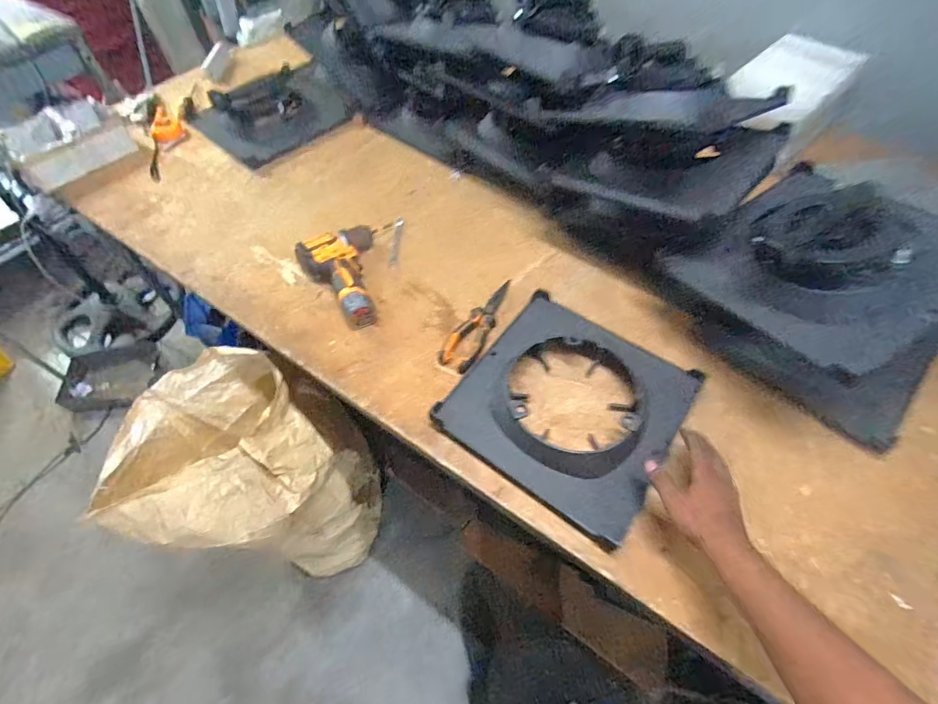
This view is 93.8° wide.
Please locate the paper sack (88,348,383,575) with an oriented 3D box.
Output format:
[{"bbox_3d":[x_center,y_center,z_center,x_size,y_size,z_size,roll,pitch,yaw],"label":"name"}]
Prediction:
[{"bbox_3d":[-0.432,0.305,1.028,0.356,0.648,0.326,11,57,8],"label":"paper sack"}]

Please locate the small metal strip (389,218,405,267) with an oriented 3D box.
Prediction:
[{"bbox_3d":[-0.143,-0.216,0.865,0.016,0.009,0.119,2,57,2],"label":"small metal strip"}]

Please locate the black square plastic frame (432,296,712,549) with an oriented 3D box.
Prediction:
[{"bbox_3d":[0.148,0.068,0.637,0.292,0.043,0.291,34,65,17],"label":"black square plastic frame"}]

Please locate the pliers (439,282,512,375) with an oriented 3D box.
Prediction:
[{"bbox_3d":[0.021,-0.051,0.740,0.055,0.027,0.201,25,60,16],"label":"pliers"}]

